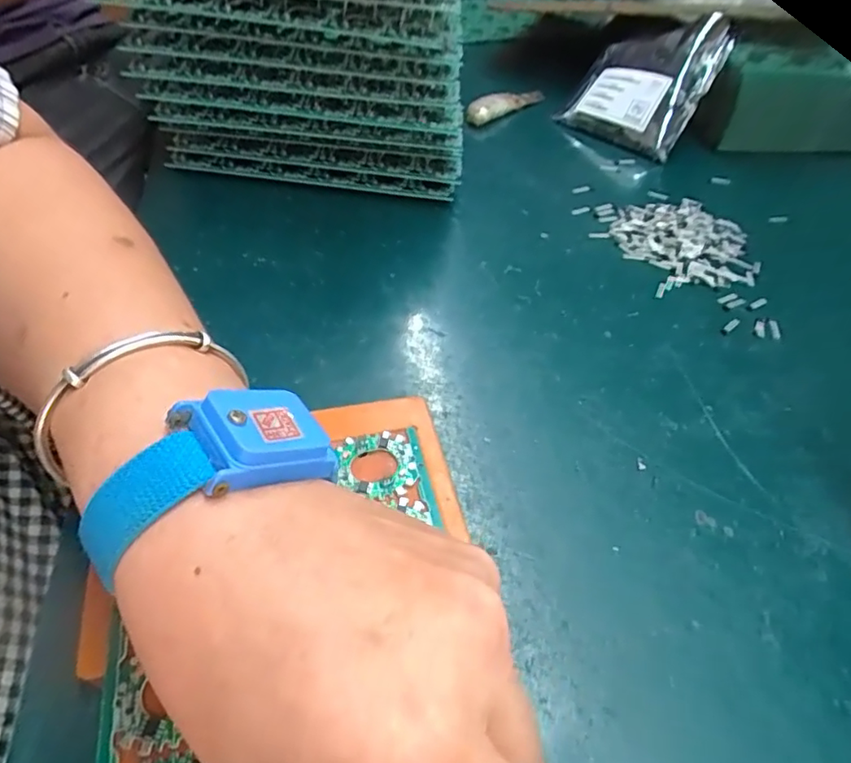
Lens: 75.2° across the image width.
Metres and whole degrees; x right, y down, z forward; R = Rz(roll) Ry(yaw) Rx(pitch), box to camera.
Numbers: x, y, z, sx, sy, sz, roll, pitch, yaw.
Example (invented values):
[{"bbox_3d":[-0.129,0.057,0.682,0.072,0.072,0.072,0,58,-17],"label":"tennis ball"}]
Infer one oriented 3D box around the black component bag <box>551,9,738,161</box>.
[{"bbox_3d":[0.189,-0.264,0.488,0.107,0.030,0.126,26,83,27],"label":"black component bag"}]

